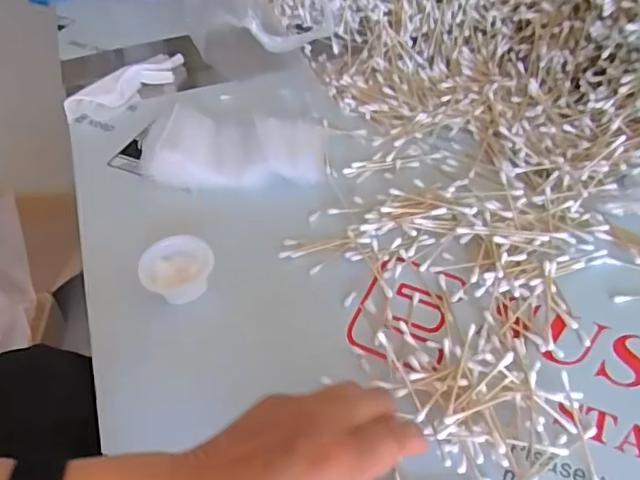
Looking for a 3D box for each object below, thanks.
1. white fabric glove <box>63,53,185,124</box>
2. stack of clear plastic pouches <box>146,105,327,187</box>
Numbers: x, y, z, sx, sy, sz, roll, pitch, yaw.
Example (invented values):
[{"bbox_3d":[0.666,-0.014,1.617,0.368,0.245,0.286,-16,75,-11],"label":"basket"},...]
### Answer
[{"bbox_3d":[-0.209,-0.170,0.628,0.041,0.022,0.143,33,56,28],"label":"white fabric glove"},{"bbox_3d":[-0.078,-0.087,0.533,0.161,0.031,0.074,0,48,2],"label":"stack of clear plastic pouches"}]

